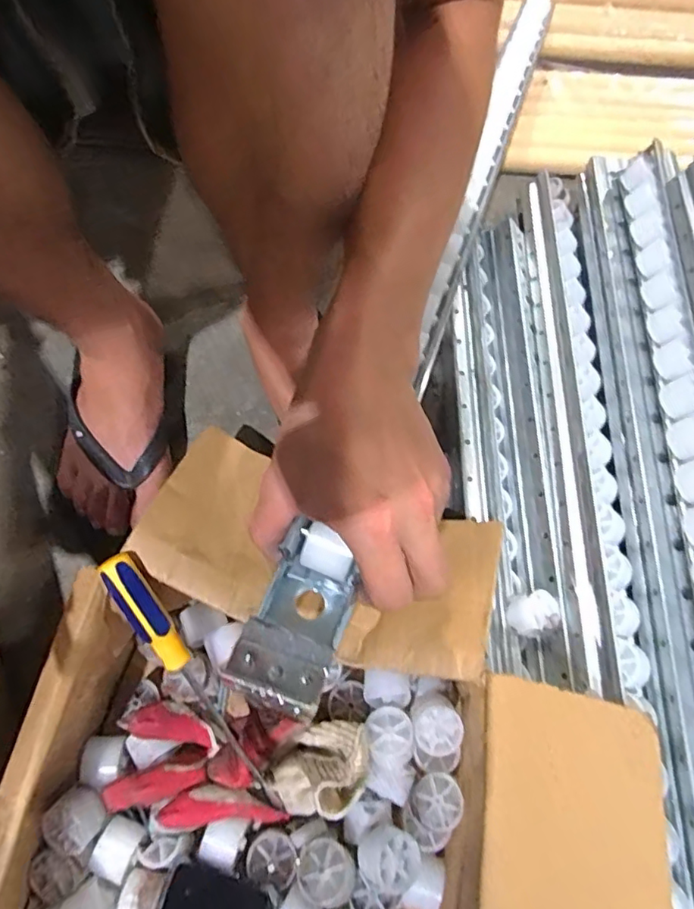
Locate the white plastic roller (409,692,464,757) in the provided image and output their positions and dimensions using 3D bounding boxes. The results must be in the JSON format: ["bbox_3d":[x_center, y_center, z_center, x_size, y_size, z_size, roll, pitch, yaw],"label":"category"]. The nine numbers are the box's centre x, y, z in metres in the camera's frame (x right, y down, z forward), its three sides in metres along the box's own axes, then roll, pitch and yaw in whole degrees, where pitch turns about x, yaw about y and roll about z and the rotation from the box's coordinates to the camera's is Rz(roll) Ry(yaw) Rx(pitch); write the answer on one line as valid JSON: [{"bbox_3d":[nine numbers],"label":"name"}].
[{"bbox_3d":[0.063,0.194,0.395,0.032,0.022,0.039,-21,70,-10],"label":"white plastic roller"}]

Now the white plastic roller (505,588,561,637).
[{"bbox_3d":[0.145,0.124,0.428,0.039,0.031,0.030,-13,69,-7],"label":"white plastic roller"}]

